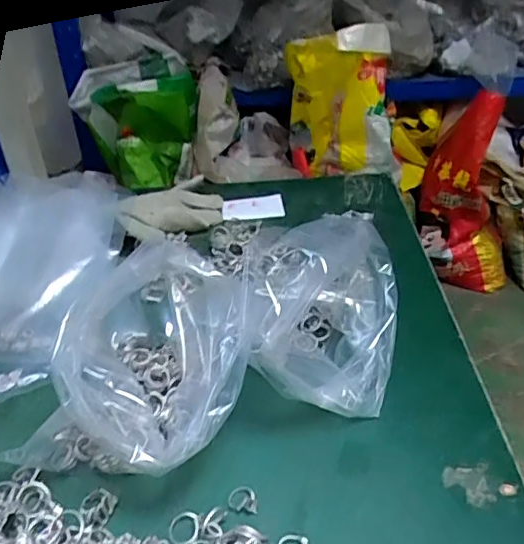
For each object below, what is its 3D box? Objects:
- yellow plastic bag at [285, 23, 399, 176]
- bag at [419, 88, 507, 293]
[{"bbox_3d":[0.217,-0.451,1.520,0.300,0.404,0.164,3,35,7],"label":"yellow plastic bag"},{"bbox_3d":[0.620,-0.215,1.679,0.237,0.548,0.216,-14,36,-18],"label":"bag"}]

